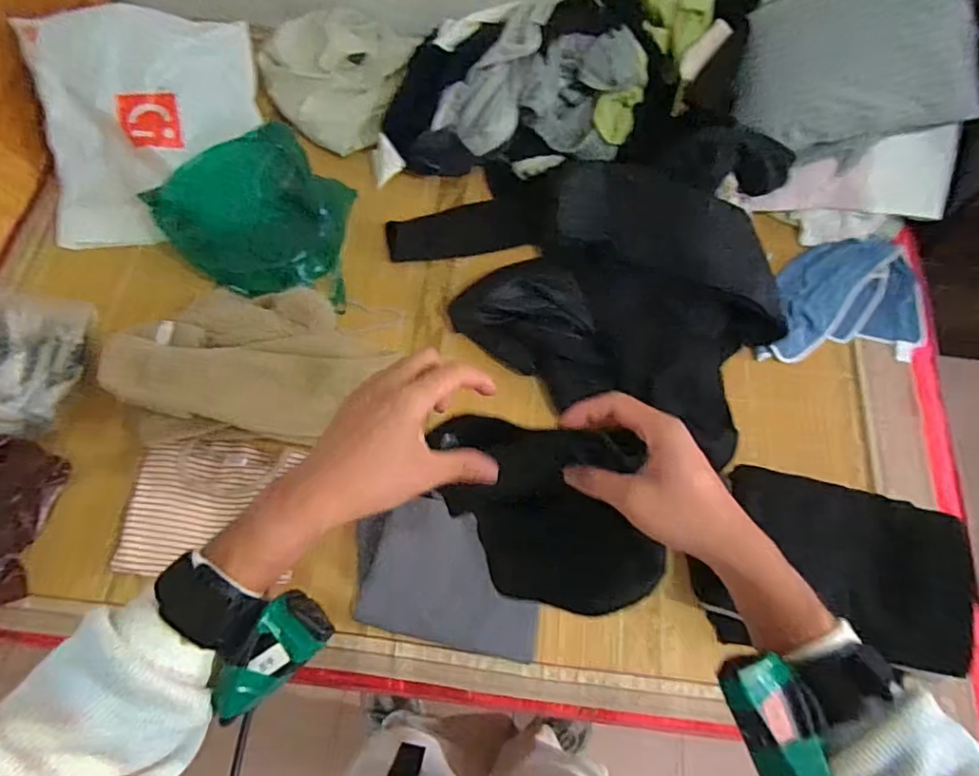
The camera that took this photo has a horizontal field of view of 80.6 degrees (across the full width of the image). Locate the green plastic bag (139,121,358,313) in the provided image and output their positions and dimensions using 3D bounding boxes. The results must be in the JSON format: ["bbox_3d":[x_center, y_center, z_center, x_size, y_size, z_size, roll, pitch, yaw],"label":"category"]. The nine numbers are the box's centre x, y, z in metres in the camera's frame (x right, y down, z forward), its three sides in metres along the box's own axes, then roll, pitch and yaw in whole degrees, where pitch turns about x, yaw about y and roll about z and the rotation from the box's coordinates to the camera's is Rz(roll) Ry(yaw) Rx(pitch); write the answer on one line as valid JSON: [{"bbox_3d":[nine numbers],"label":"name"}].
[{"bbox_3d":[-0.455,-0.345,1.210,0.443,0.105,0.345,43,72,13],"label":"green plastic bag"}]

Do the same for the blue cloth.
[{"bbox_3d":[0.744,-0.188,1.240,0.362,0.046,0.288,4,68,-1],"label":"blue cloth"}]

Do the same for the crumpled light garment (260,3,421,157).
[{"bbox_3d":[-0.364,-0.742,1.366,0.348,0.108,0.357,10,68,1],"label":"crumpled light garment"}]

